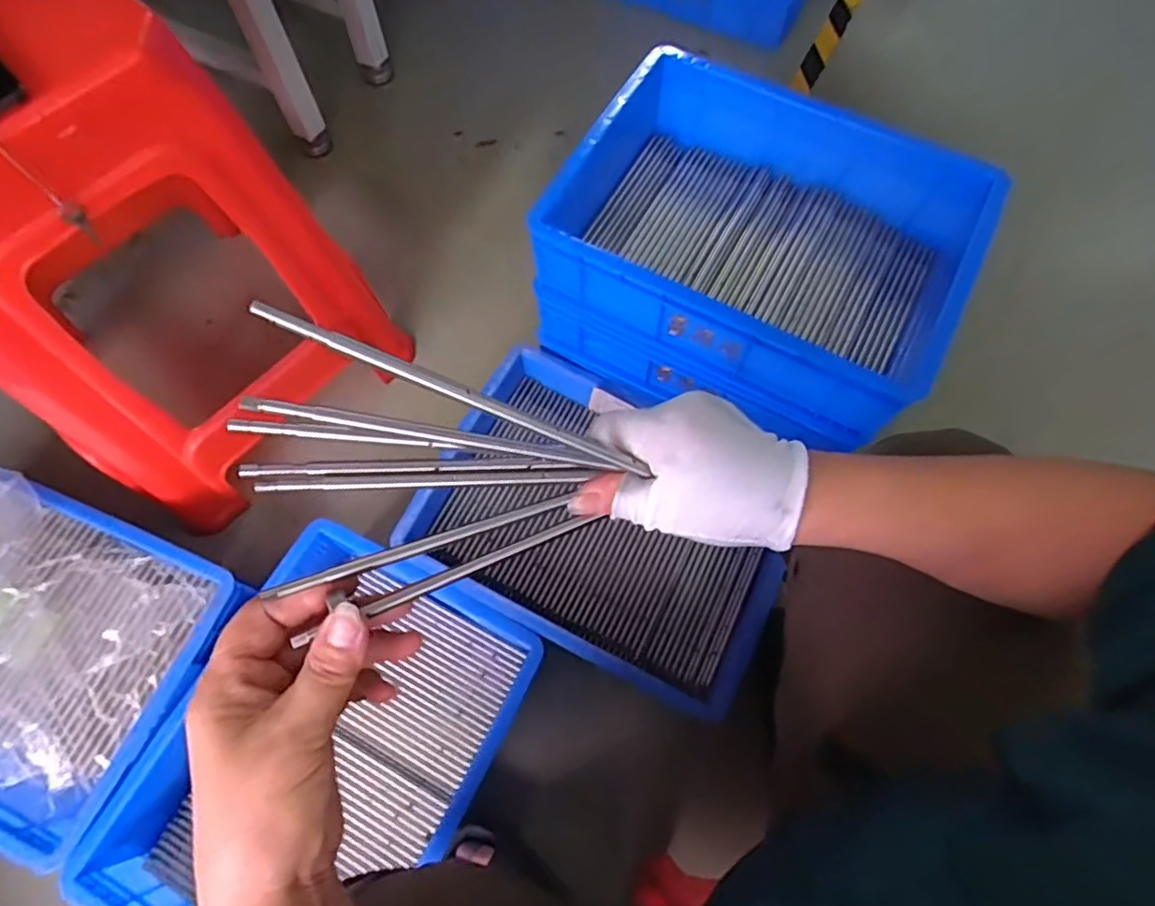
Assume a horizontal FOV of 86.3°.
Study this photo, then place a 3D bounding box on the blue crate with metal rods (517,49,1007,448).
[{"bbox_3d":[0.187,-0.212,0.701,0.398,0.213,0.301,28,70,11],"label":"blue crate with metal rods"}]

